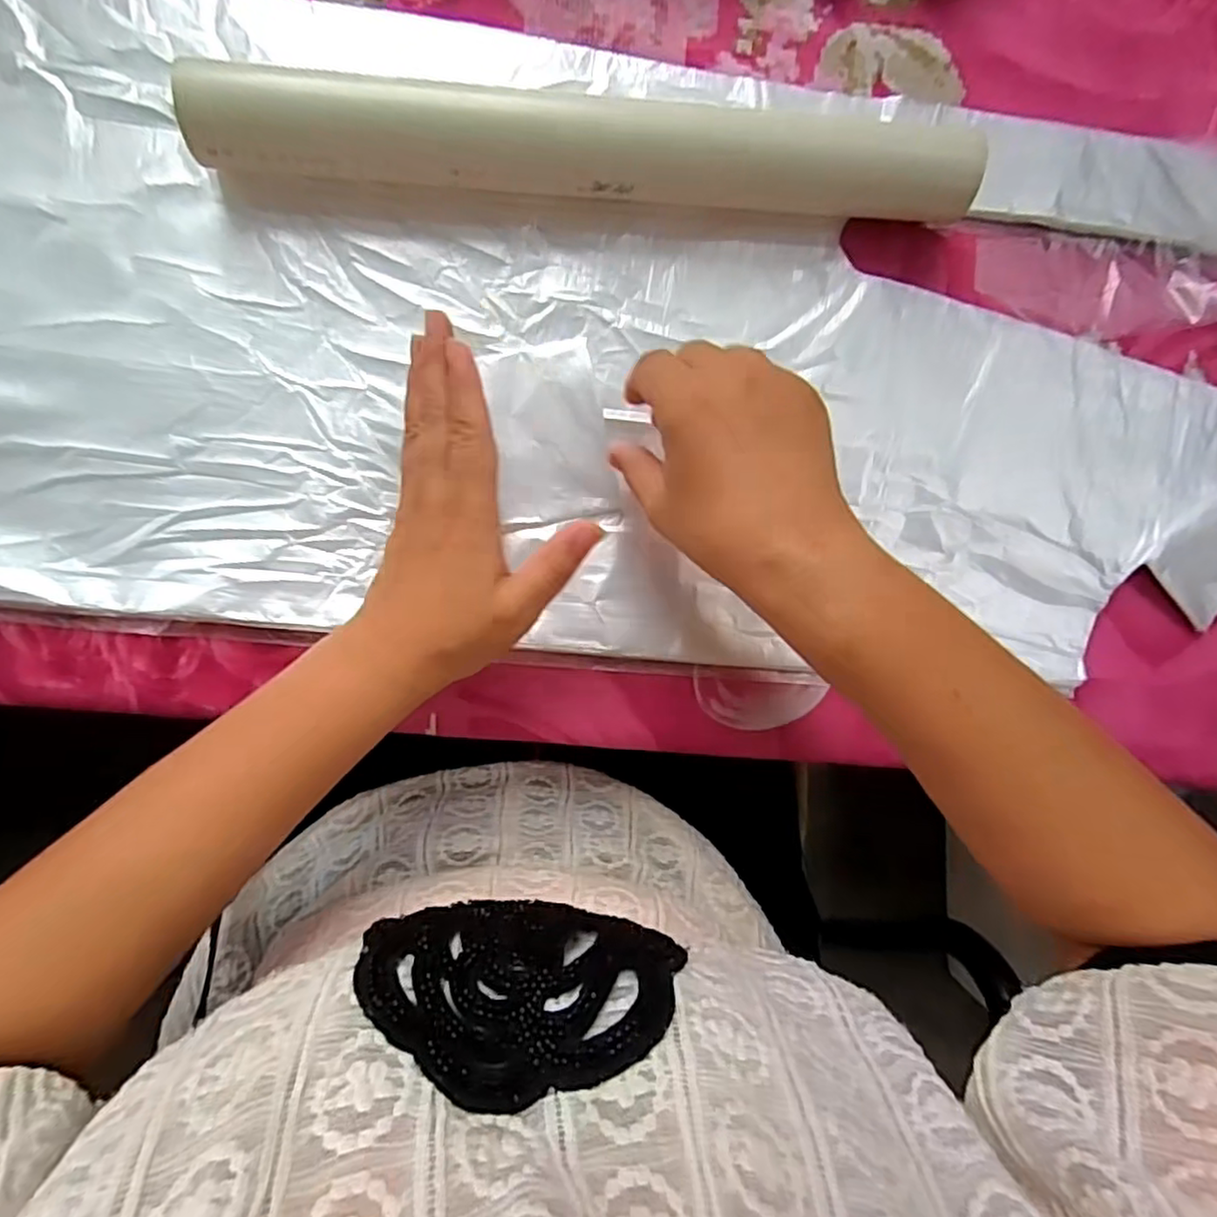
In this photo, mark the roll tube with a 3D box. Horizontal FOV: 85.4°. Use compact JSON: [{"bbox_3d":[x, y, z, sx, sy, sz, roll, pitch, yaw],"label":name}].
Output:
[{"bbox_3d":[-0.002,-0.213,0.306,0.347,0.039,0.040,0,93,-6],"label":"roll tube"}]

